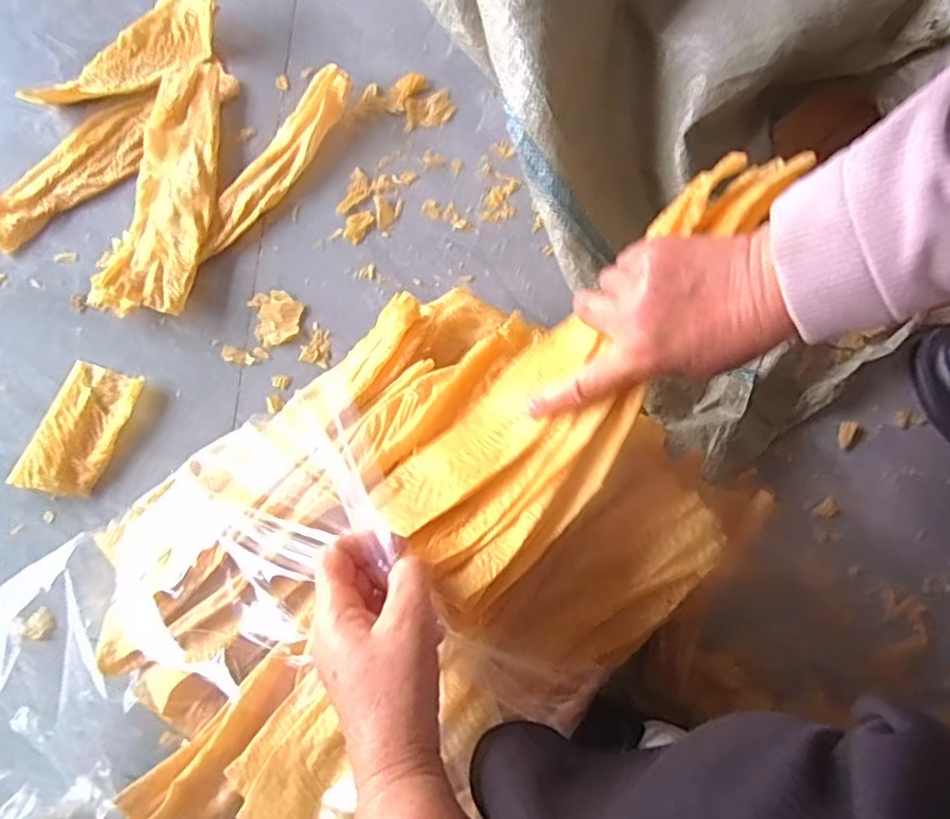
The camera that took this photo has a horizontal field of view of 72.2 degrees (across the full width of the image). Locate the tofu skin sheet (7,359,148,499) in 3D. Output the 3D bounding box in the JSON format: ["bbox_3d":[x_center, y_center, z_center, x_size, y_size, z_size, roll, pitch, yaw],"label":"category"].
[{"bbox_3d":[-0.362,0.017,0.596,0.071,0.016,0.121,16,74,2],"label":"tofu skin sheet"}]

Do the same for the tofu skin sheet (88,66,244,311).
[{"bbox_3d":[-0.306,-0.231,0.661,0.094,0.030,0.287,9,74,0],"label":"tofu skin sheet"}]

